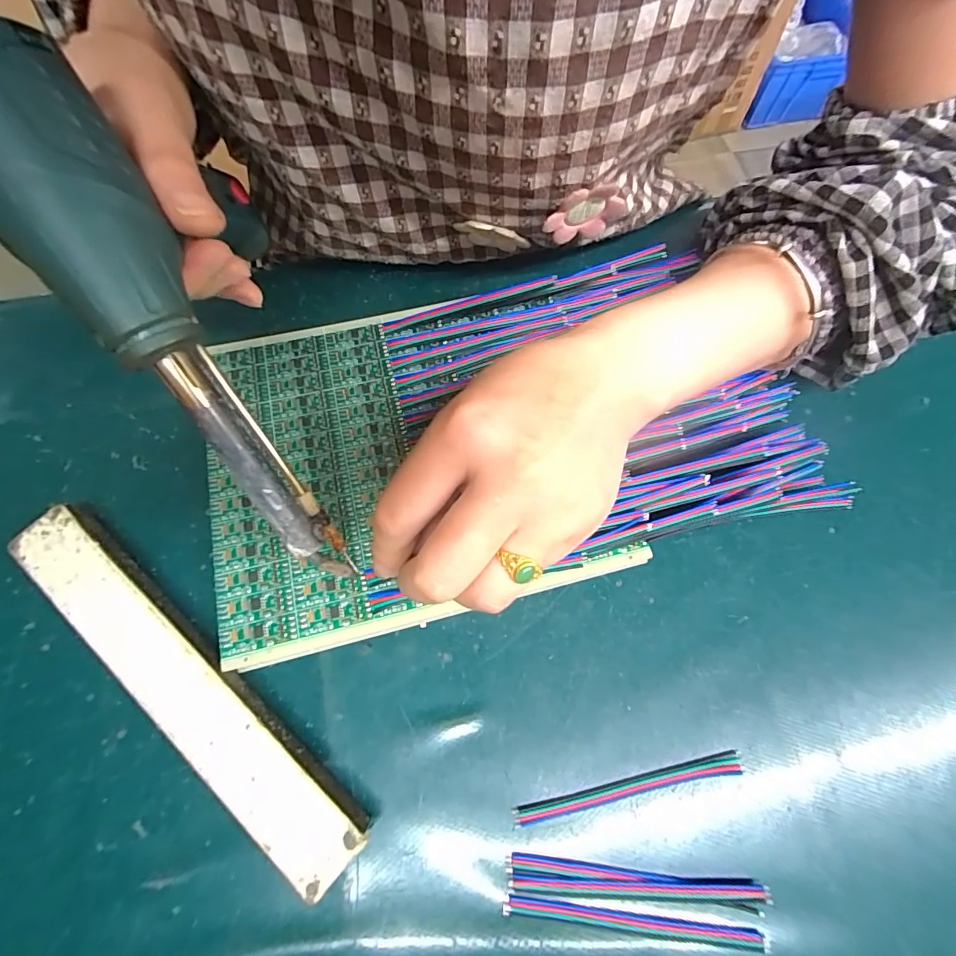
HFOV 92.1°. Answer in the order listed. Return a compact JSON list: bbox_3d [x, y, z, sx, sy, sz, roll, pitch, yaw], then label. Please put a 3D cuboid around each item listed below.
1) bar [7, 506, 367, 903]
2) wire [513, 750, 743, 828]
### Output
[{"bbox_3d":[-0.125,0.085,0.197,0.196,0.019,0.032,38,73,13],"label":"bar"},{"bbox_3d":[0.063,0.129,0.191,0.097,0.004,0.007,-10,69,-5],"label":"wire"}]

